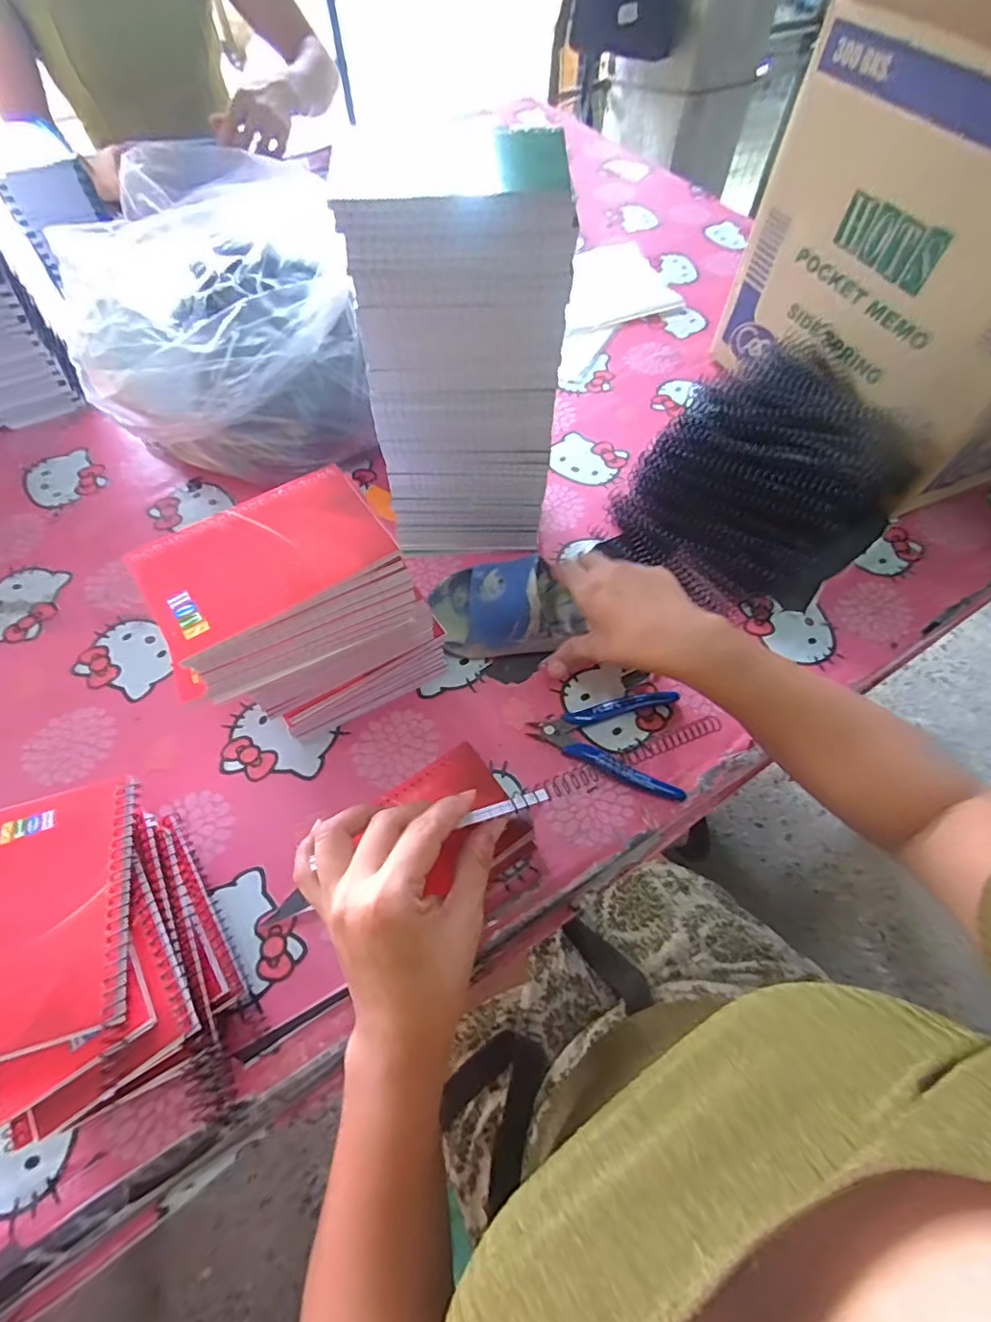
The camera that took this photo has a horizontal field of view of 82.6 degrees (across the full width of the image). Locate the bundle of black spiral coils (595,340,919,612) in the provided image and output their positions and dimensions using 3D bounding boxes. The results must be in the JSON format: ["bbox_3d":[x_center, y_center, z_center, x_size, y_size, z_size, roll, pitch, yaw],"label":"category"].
[{"bbox_3d":[0.249,-0.168,0.522,0.274,0.099,0.202,-40,68,-21],"label":"bundle of black spiral coils"}]

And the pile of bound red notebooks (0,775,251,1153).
[{"bbox_3d":[-0.230,0.173,0.331,0.108,0.089,0.193,-28,64,-15],"label":"pile of bound red notebooks"}]

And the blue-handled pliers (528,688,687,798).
[{"bbox_3d":[0.086,0.057,0.442,0.114,0.010,0.086,8,60,4],"label":"blue-handled pliers"}]

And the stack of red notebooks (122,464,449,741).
[{"bbox_3d":[-0.125,-0.020,0.393,0.158,0.176,0.087,-28,64,-16],"label":"stack of red notebooks"}]

